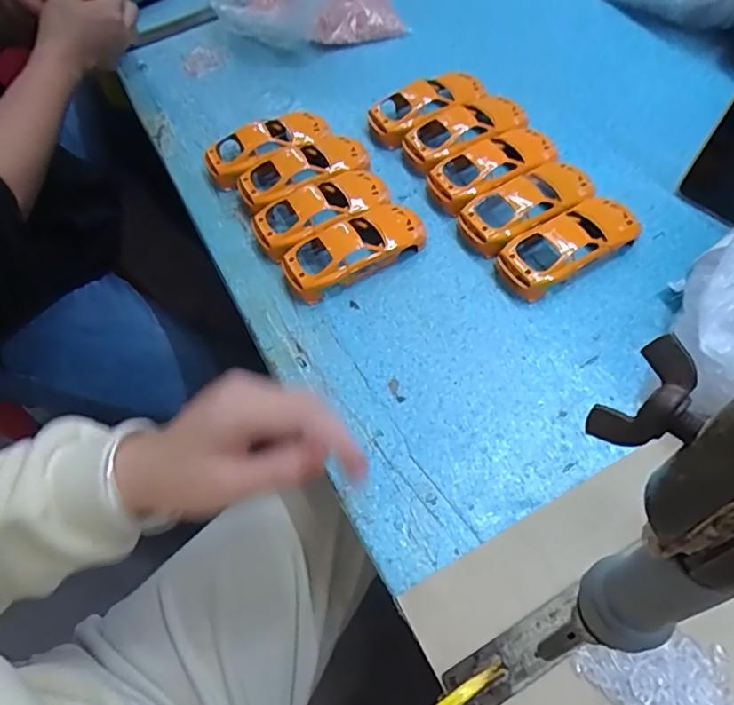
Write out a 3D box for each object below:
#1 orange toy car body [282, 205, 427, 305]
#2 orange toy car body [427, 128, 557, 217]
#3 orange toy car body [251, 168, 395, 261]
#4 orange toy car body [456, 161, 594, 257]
[{"bbox_3d":[-0.012,-0.093,0.464,0.125,0.028,0.056,-27,62,-8],"label":"orange toy car body"},{"bbox_3d":[0.118,-0.177,0.499,0.128,0.024,0.056,-31,62,-10],"label":"orange toy car body"},{"bbox_3d":[-0.040,-0.134,0.486,0.131,0.029,0.059,-26,62,-8],"label":"orange toy car body"},{"bbox_3d":[0.141,-0.131,0.479,0.127,0.026,0.059,-29,62,-9],"label":"orange toy car body"}]

